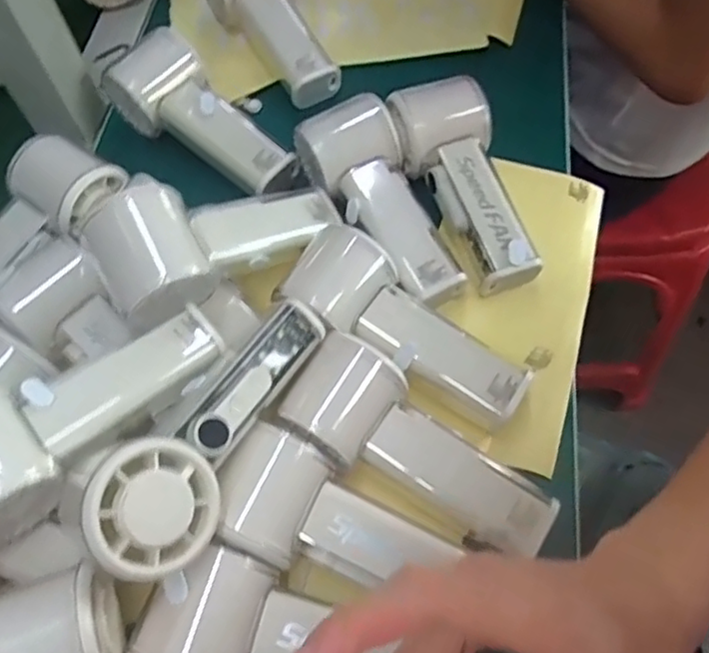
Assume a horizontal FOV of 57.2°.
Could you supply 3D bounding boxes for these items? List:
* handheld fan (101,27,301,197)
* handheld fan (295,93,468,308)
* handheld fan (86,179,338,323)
[{"bbox_3d":[-0.105,-0.146,0.467,0.146,0.048,0.059,37,69,6],"label":"handheld fan"},{"bbox_3d":[0.021,-0.080,0.425,0.060,0.045,0.147,-28,76,-12],"label":"handheld fan"},{"bbox_3d":[-0.075,-0.053,0.383,0.152,0.056,0.059,-25,60,-40],"label":"handheld fan"}]

